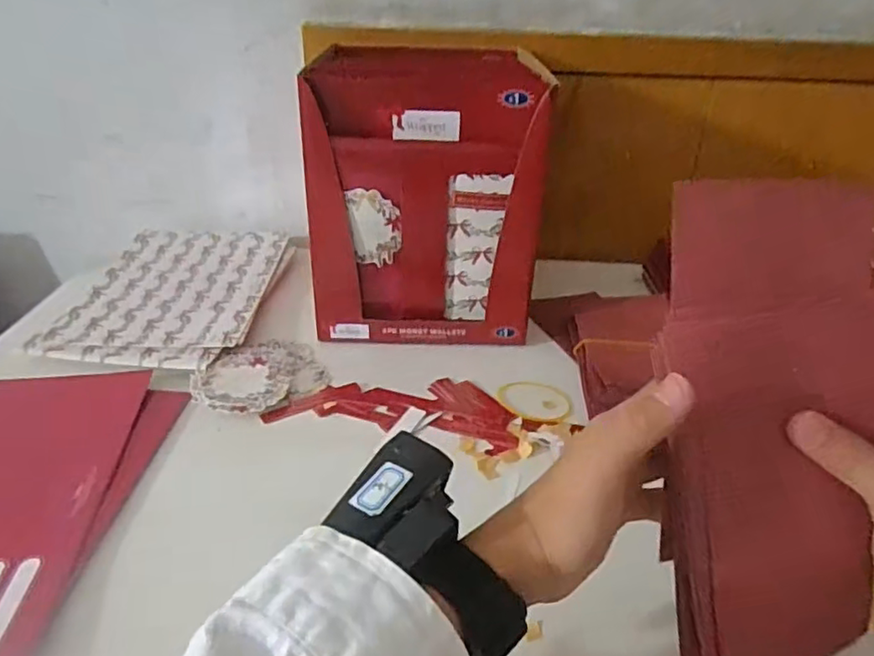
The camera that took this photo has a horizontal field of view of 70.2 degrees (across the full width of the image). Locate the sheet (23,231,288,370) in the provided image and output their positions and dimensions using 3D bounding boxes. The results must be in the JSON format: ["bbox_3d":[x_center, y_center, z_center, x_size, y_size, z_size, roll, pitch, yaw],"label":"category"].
[{"bbox_3d":[-0.268,-0.045,0.657,0.183,0.007,0.284,3,31,0],"label":"sheet"}]

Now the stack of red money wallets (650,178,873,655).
[{"bbox_3d":[0.152,0.053,0.277,0.093,0.228,0.035,-4,8,-12],"label":"stack of red money wallets"}]

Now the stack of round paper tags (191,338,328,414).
[{"bbox_3d":[-0.154,0.039,0.542,0.114,0.014,0.095,-24,38,-39],"label":"stack of round paper tags"}]

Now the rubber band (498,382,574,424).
[{"bbox_3d":[0.083,0.063,0.525,0.057,0.006,0.059,0,29,-5],"label":"rubber band"}]

